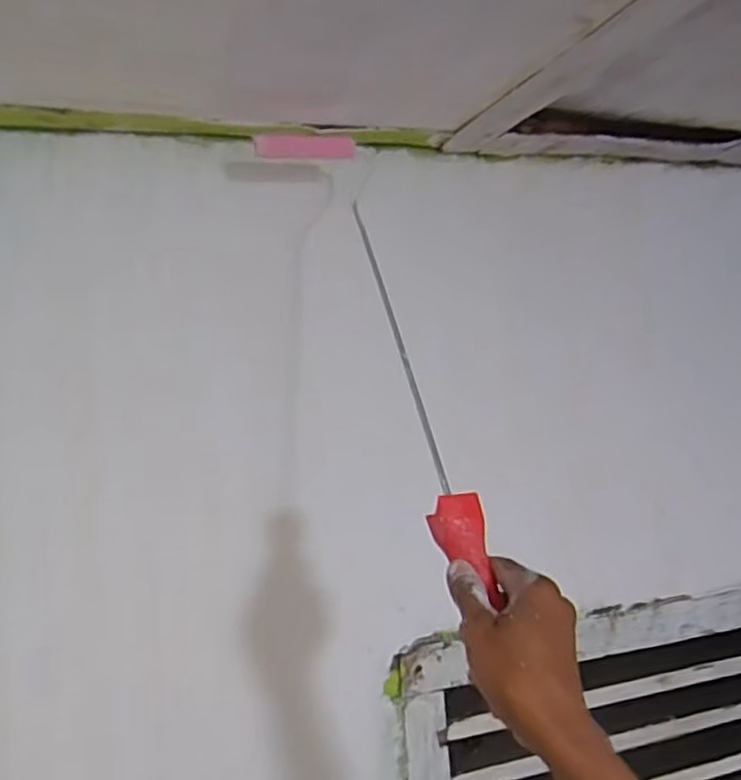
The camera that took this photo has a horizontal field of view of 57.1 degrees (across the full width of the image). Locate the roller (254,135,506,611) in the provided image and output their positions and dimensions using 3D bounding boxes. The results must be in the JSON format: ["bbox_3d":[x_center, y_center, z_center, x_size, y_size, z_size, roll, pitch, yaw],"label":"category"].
[{"bbox_3d":[0.007,-0.068,0.593,0.119,0.516,0.026,-4,-38,-21],"label":"roller"}]

